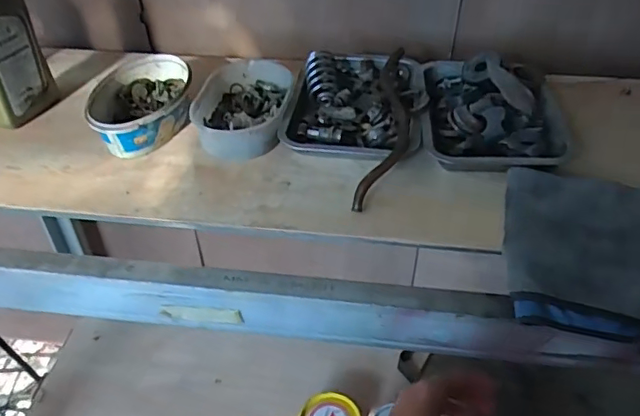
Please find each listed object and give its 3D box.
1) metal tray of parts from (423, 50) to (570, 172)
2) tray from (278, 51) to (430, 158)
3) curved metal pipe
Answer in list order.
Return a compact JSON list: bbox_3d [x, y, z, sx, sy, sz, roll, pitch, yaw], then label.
[{"bbox_3d":[0.235,-0.141,0.758,0.182,0.063,0.215,4,43,8],"label":"metal tray of parts"},{"bbox_3d":[0.057,-0.155,0.797,0.185,0.048,0.227,8,44,12],"label":"tray"},{"bbox_3d":[0.098,-0.118,0.760,0.055,0.045,0.319,6,43,10],"label":"curved metal pipe"}]

